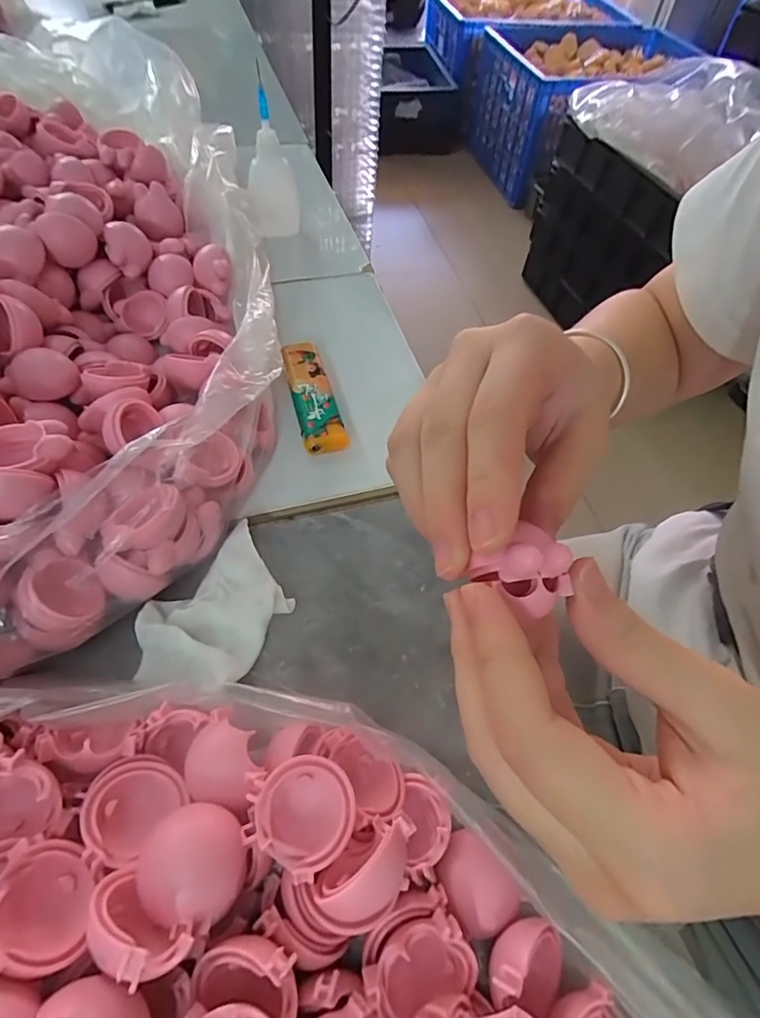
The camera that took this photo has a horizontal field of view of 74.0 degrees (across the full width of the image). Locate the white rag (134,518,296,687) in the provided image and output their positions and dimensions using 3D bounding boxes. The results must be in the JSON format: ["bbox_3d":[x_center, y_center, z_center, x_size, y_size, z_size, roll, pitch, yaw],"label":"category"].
[{"bbox_3d":[-0.068,0.045,0.213,0.048,0.010,0.068,36,60,19],"label":"white rag"}]

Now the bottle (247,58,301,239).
[{"bbox_3d":[-0.076,-0.237,0.353,0.033,0.090,0.035,-5,56,-8],"label":"bottle"}]

